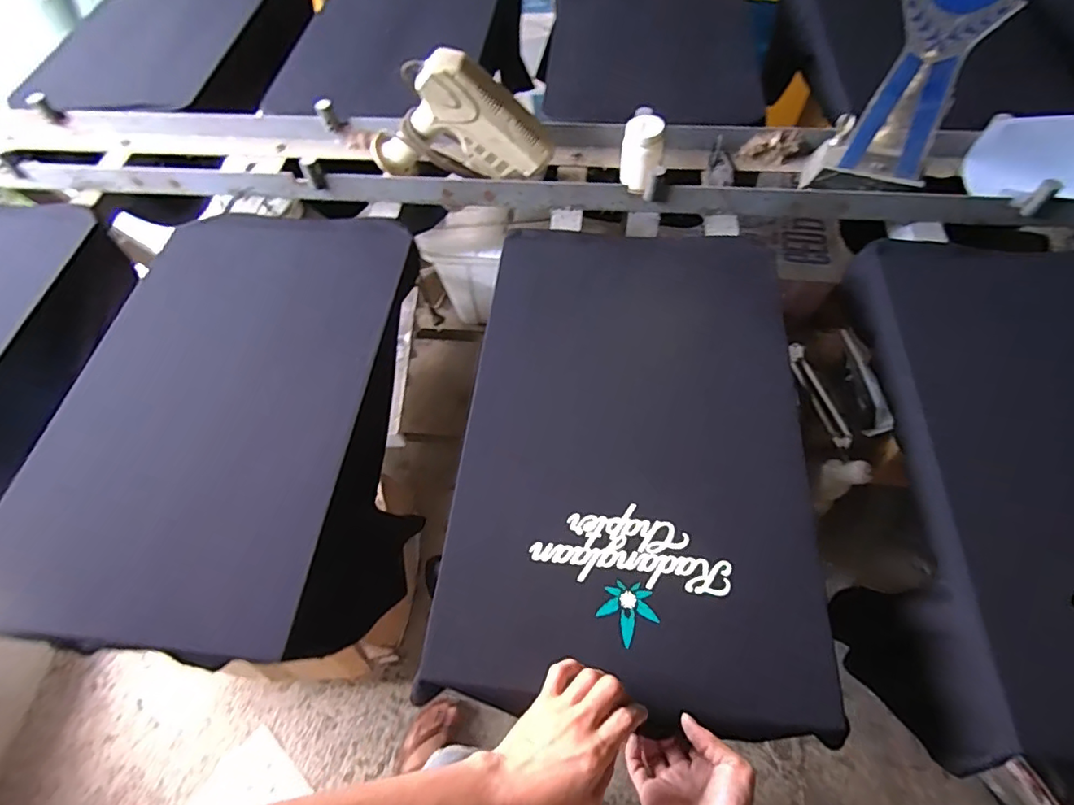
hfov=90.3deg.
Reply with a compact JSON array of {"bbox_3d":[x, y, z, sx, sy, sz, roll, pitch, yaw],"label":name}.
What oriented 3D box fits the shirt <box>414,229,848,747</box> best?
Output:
[{"bbox_3d":[0.102,0.051,0.644,0.397,0.060,0.576,5,64,4],"label":"shirt"}]

